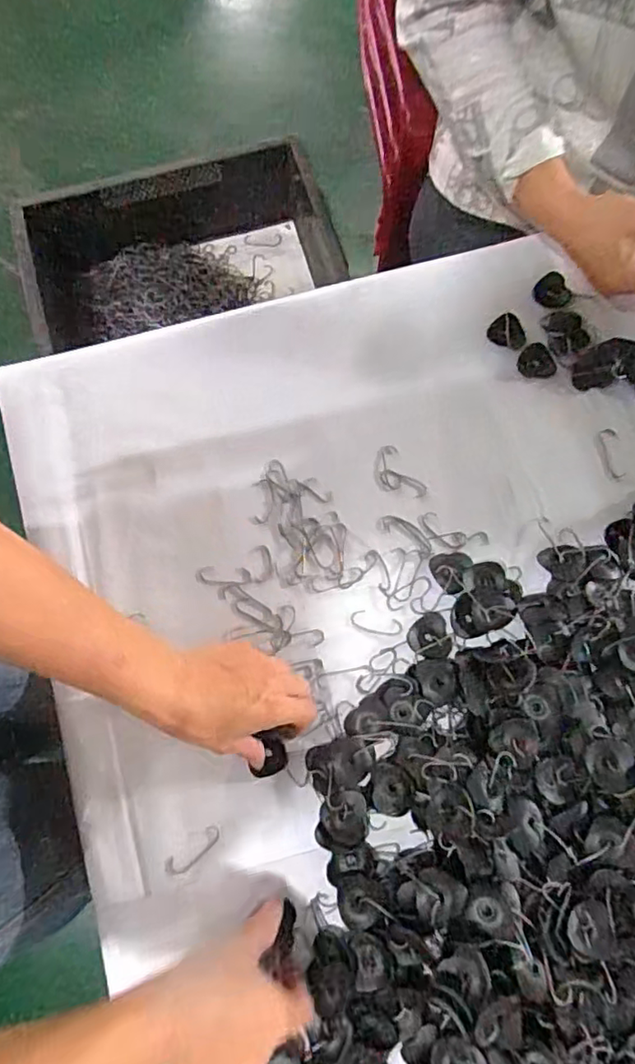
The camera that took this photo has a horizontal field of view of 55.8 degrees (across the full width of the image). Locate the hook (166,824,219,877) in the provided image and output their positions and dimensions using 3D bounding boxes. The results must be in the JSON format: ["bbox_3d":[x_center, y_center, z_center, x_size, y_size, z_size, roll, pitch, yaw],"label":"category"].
[{"bbox_3d":[-0.093,0.242,0.452,0.048,0.005,0.016,-36,78,-10],"label":"hook"}]

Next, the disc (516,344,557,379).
[{"bbox_3d":[0.201,-0.155,0.550,0.033,0.006,0.033,0,74,-1],"label":"disc"}]

